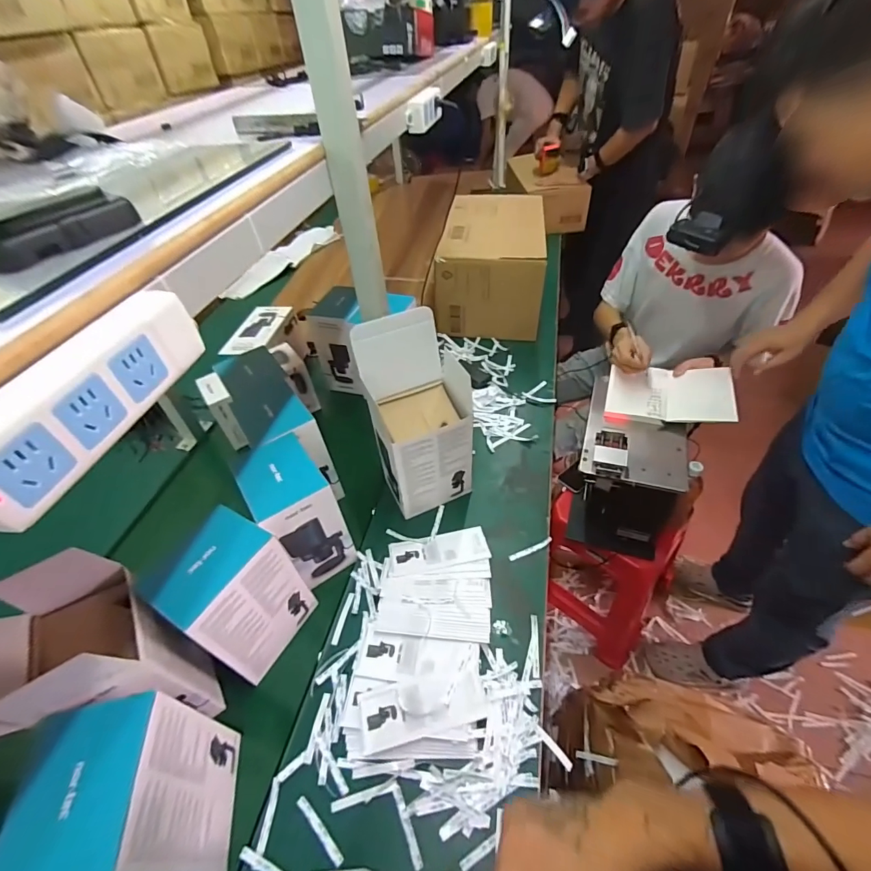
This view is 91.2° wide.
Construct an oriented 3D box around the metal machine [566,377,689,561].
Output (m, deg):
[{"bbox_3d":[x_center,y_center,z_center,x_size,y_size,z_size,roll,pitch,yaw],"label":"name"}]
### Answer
[{"bbox_3d":[0.476,0.097,1.076,0.225,0.336,0.321,12,47,17],"label":"metal machine"}]

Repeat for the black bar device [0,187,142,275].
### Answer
[{"bbox_3d":[-0.281,-0.156,0.317,0.034,0.029,0.104,15,48,20],"label":"black bar device"}]

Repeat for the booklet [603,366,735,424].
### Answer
[{"bbox_3d":[0.549,-0.098,1.013,0.260,0.067,0.205,12,47,17],"label":"booklet"}]

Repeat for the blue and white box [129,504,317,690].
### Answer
[{"bbox_3d":[-0.293,0.249,0.647,0.094,0.239,0.146,19,49,24],"label":"blue and white box"}]

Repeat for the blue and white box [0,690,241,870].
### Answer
[{"bbox_3d":[-0.334,0.415,0.481,0.121,0.221,0.155,-10,44,-5],"label":"blue and white box"}]

